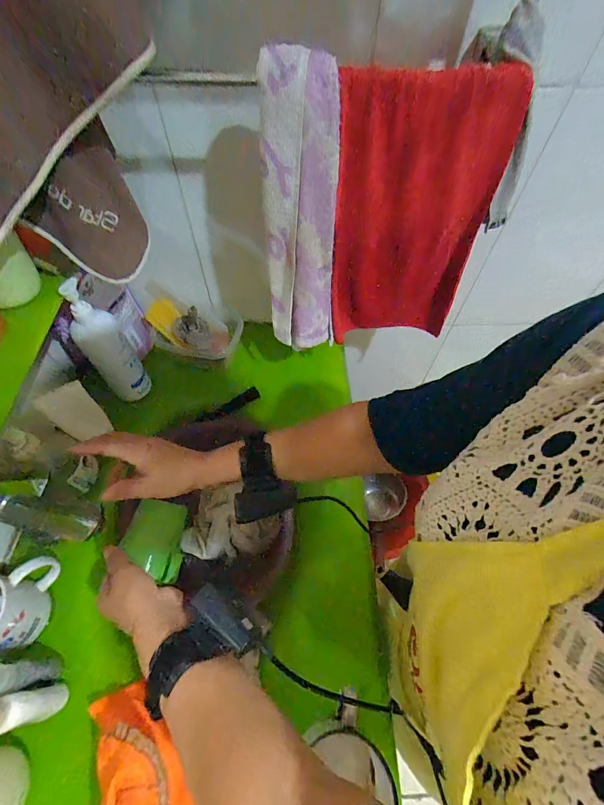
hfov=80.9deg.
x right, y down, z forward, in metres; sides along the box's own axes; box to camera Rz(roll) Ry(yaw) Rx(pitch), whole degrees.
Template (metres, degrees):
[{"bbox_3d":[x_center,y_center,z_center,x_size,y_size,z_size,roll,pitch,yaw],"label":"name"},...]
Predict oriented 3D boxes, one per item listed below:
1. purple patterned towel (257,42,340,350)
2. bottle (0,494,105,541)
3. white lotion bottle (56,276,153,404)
[{"bbox_3d":[0.002,-0.203,0.439,0.091,0.318,0.064,-5,58,-4],"label":"purple patterned towel"},{"bbox_3d":[-0.298,0.126,0.405,0.135,0.050,0.043,12,58,-8],"label":"bottle"},{"bbox_3d":[-0.294,-0.082,0.538,0.048,0.209,0.065,29,62,16],"label":"white lotion bottle"}]

